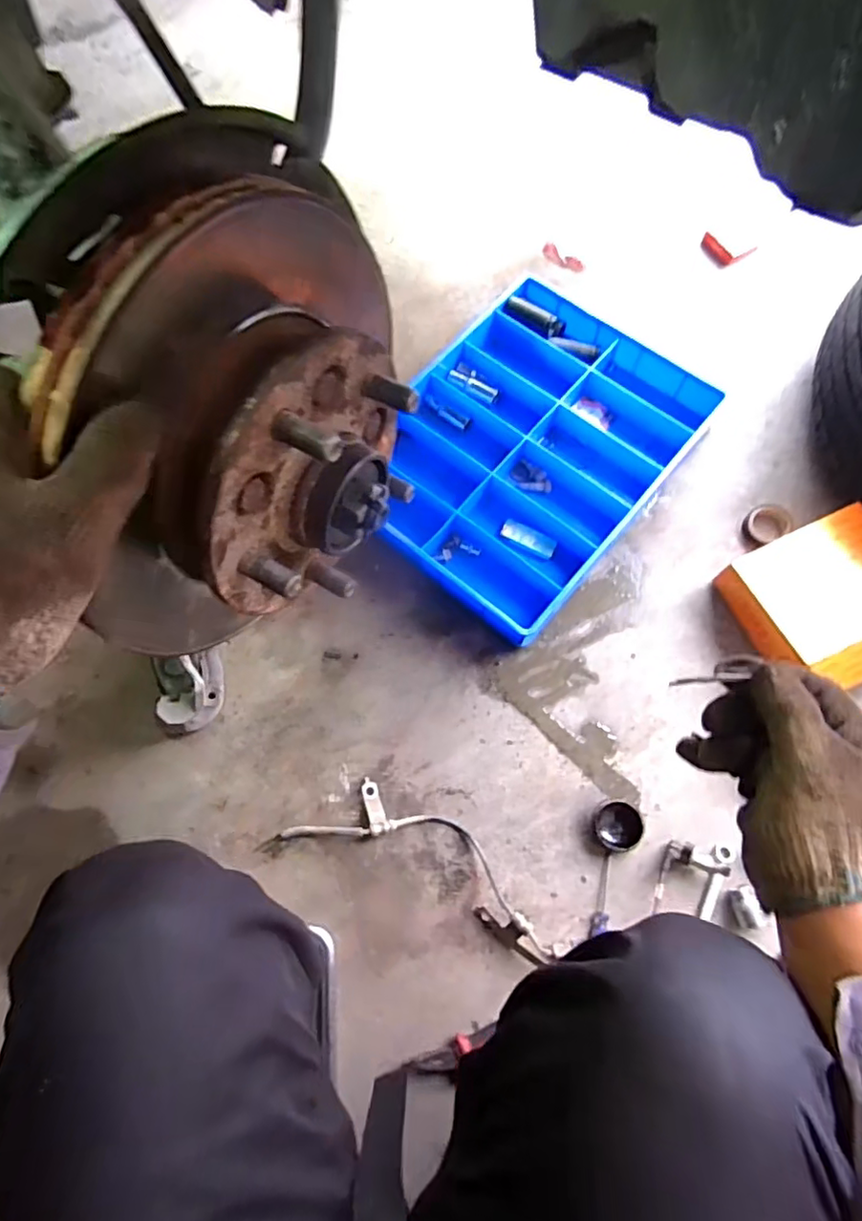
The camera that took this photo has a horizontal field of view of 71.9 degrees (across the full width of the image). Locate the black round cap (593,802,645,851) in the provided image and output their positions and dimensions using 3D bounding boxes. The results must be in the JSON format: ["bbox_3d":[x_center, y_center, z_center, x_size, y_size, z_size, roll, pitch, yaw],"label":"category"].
[{"bbox_3d":[0.211,0.242,0.669,0.050,0.022,0.052,-1,72,3],"label":"black round cap"}]

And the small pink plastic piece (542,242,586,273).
[{"bbox_3d":[0.206,-0.556,0.938,0.075,0.004,0.026,41,77,15],"label":"small pink plastic piece"}]

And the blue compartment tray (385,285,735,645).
[{"bbox_3d":[0.130,-0.221,0.813,0.350,0.063,0.461,39,78,14],"label":"blue compartment tray"}]

